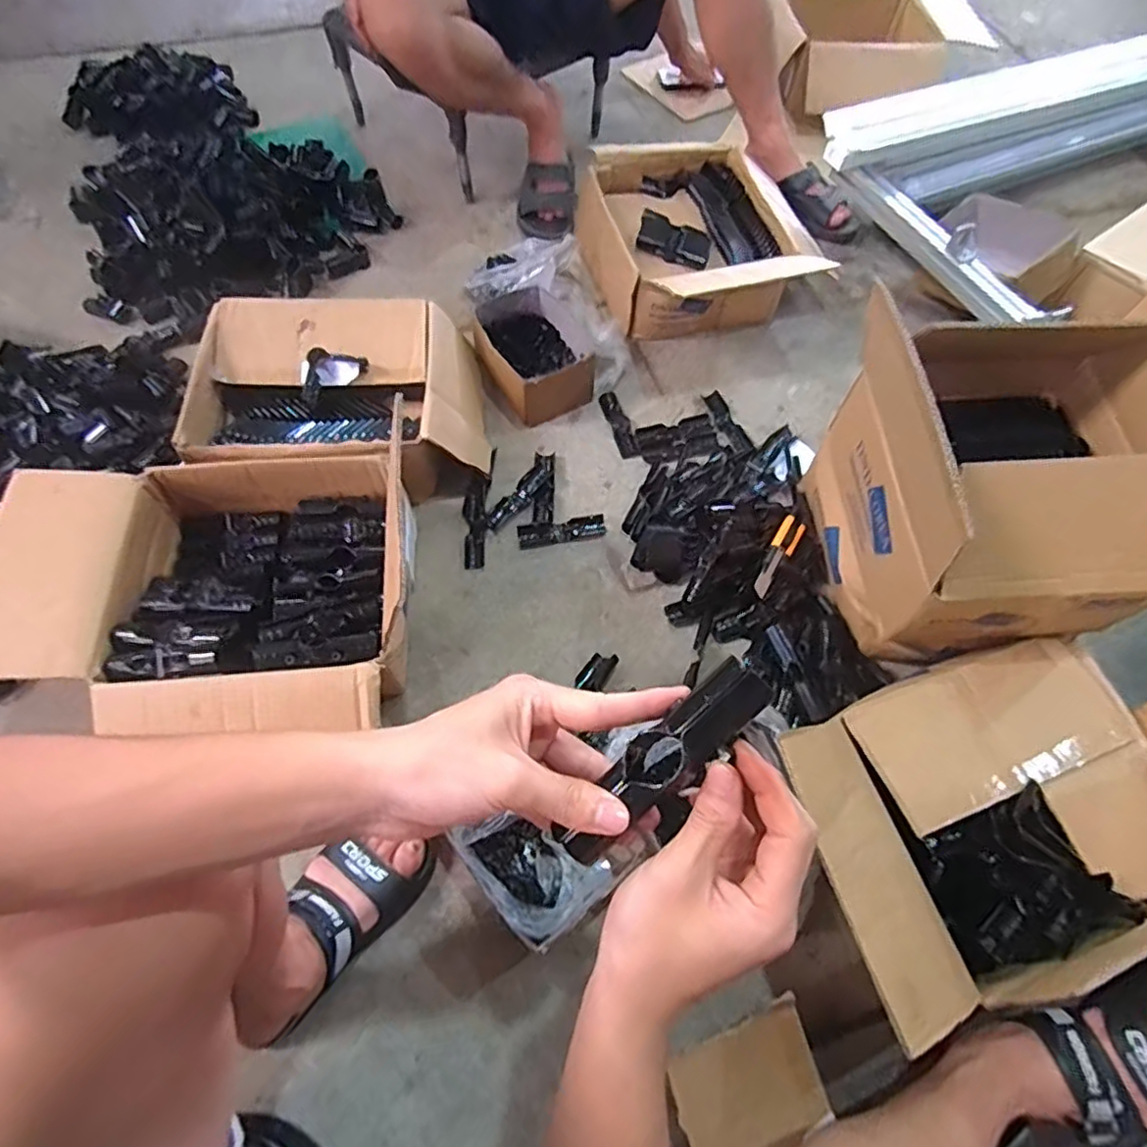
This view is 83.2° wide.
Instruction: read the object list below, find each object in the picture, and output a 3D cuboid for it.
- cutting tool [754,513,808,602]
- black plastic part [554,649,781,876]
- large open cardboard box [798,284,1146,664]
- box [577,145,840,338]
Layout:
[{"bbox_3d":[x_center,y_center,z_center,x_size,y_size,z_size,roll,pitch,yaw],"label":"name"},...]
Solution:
[{"bbox_3d":[0.283,-0.027,0.891,0.032,0.020,0.150,30,65,12],"label":"cutting tool"},{"bbox_3d":[0.044,0.096,0.329,0.128,0.018,0.030,-42,70,2],"label":"black plastic part"},{"bbox_3d":[0.472,-0.117,0.762,0.312,0.355,0.355,-2,63,-4],"label":"large open cardboard box"},{"bbox_3d":[0.221,-0.608,1.148,0.357,0.154,0.474,-14,64,-10],"label":"box"}]

